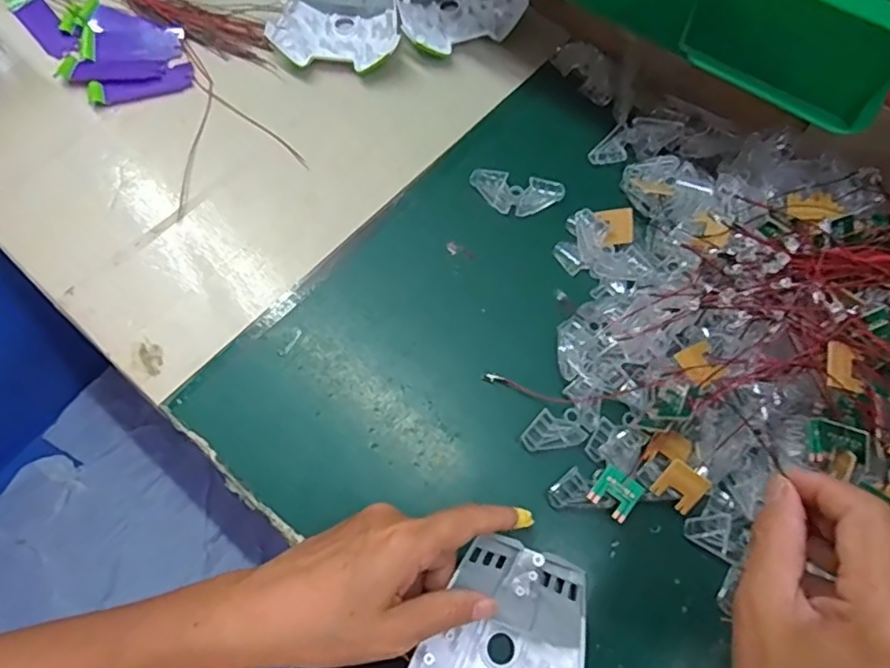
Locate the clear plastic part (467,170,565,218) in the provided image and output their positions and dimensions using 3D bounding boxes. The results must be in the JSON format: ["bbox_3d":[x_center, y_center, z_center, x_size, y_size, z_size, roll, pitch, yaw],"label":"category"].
[{"bbox_3d":[0.052,-0.102,0.445,0.068,0.006,0.031,10,71,3],"label":"clear plastic part"}]

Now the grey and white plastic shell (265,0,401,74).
[{"bbox_3d":[-0.079,-0.254,0.482,0.092,0.022,0.102,14,71,4],"label":"grey and white plastic shell"}]

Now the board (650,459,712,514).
[{"bbox_3d":[0.141,0.091,0.361,0.025,0.004,0.025,38,99,12],"label":"board"}]

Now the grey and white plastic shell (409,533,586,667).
[{"bbox_3d":[0.034,0.171,0.324,0.096,0.027,0.108,19,72,6],"label":"grey and white plastic shell"}]

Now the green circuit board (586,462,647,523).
[{"bbox_3d":[0.102,0.095,0.361,0.025,0.005,0.025,36,76,26],"label":"green circuit board"}]

